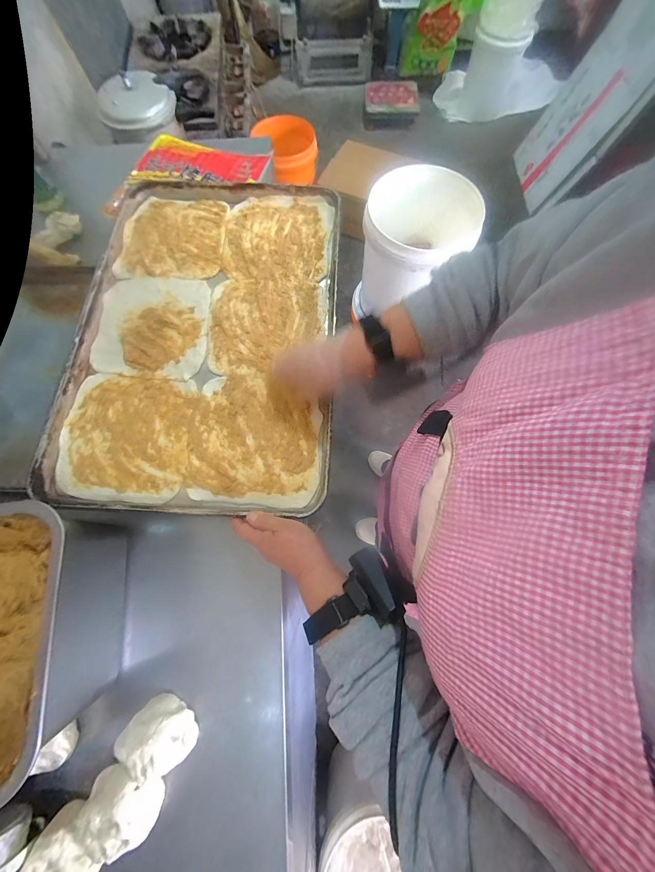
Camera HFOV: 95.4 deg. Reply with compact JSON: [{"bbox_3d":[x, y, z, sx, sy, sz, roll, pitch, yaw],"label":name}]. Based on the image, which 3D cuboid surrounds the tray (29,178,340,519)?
[{"bbox_3d":[-0.192,-0.183,0.488,0.393,0.027,0.590,2,73,1],"label":"tray"}]

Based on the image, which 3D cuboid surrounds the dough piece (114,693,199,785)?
[{"bbox_3d":[-0.211,0.376,0.371,0.072,0.040,0.078,0,73,0],"label":"dough piece"}]

